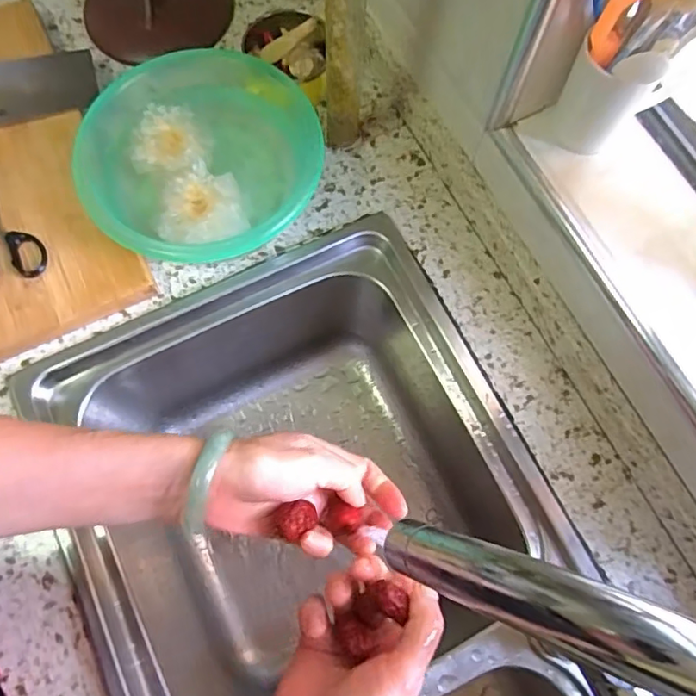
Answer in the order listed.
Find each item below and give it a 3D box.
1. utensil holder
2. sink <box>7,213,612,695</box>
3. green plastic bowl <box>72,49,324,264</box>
[{"bbox_3d":[0.201,-0.201,0.443,0.066,0.077,0.056,28,75,8],"label":"utensil holder"},{"bbox_3d":[0.023,0.299,0.572,0.400,0.268,0.741,-25,75,-8],"label":"sink"},{"bbox_3d":[-0.138,-0.176,0.550,0.224,0.073,0.214,0,73,-1],"label":"green plastic bowl"}]

